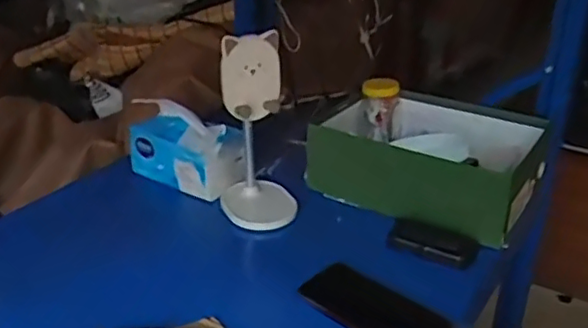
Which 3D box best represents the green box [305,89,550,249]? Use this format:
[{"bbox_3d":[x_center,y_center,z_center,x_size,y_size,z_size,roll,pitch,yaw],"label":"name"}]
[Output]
[{"bbox_3d":[0.194,-0.005,0.925,0.309,0.122,0.225,15,31,26],"label":"green box"}]

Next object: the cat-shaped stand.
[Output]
[{"bbox_3d":[-0.049,-0.056,0.867,0.103,0.249,0.125,1,27,-1],"label":"cat-shaped stand"}]

